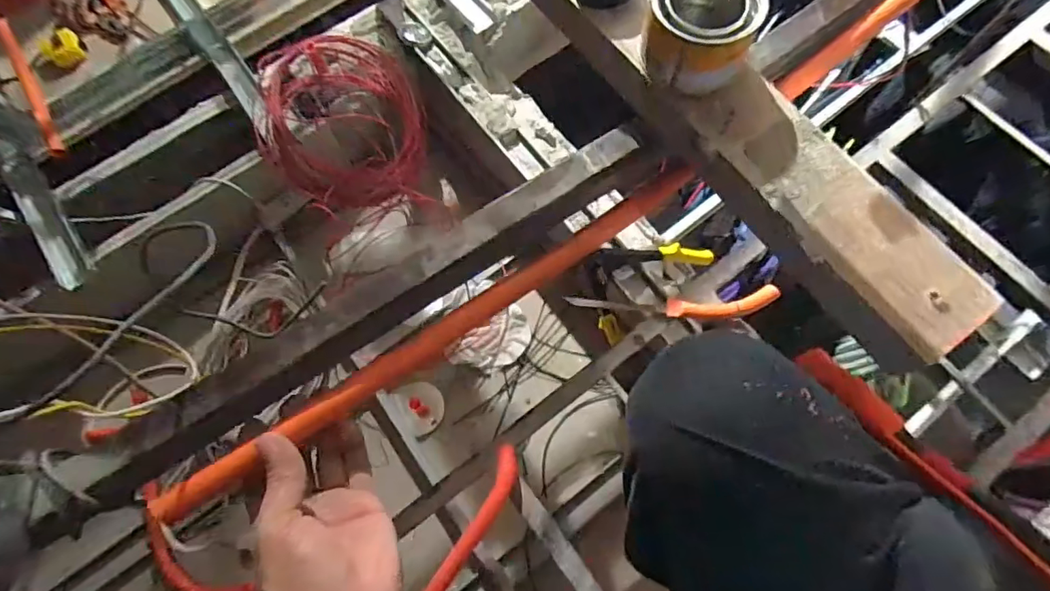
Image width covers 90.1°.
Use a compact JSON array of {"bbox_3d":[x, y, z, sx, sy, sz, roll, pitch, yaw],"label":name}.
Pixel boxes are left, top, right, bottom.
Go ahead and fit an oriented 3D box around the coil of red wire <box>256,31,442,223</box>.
[{"bbox_3d":[-0.336,-0.311,0.980,0.292,0.060,0.294,-15,110,-26],"label":"coil of red wire"}]

